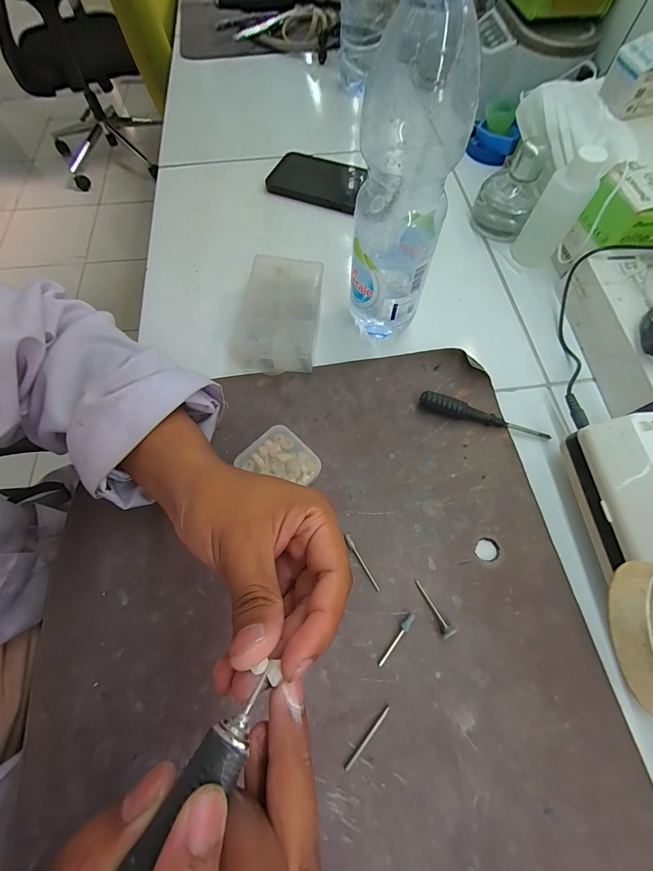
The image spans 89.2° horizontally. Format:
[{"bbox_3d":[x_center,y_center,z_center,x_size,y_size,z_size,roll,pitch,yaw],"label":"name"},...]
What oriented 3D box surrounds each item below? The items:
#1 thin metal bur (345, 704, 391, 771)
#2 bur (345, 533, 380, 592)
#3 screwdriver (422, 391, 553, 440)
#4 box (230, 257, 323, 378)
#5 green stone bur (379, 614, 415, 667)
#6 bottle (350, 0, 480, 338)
[{"bbox_3d":[0.027,0.194,0.212,0.004,0.004,0.043,40,73,16],"label":"thin metal bur"},{"bbox_3d":[0.027,0.097,0.254,0.005,0.004,0.047,-27,69,-11],"label":"bur"},{"bbox_3d":[0.142,-0.018,0.295,0.117,0.019,0.015,11,67,5],"label":"screwdriver"},{"bbox_3d":[-0.047,-0.119,0.331,0.081,0.036,0.121,4,67,2],"label":"box"},{"bbox_3d":[0.049,0.144,0.234,0.006,0.005,0.040,40,72,15],"label":"green stone bur"},{"bbox_3d":[0.054,-0.168,0.241,0.065,0.237,0.062,11,67,5],"label":"bottle"}]

